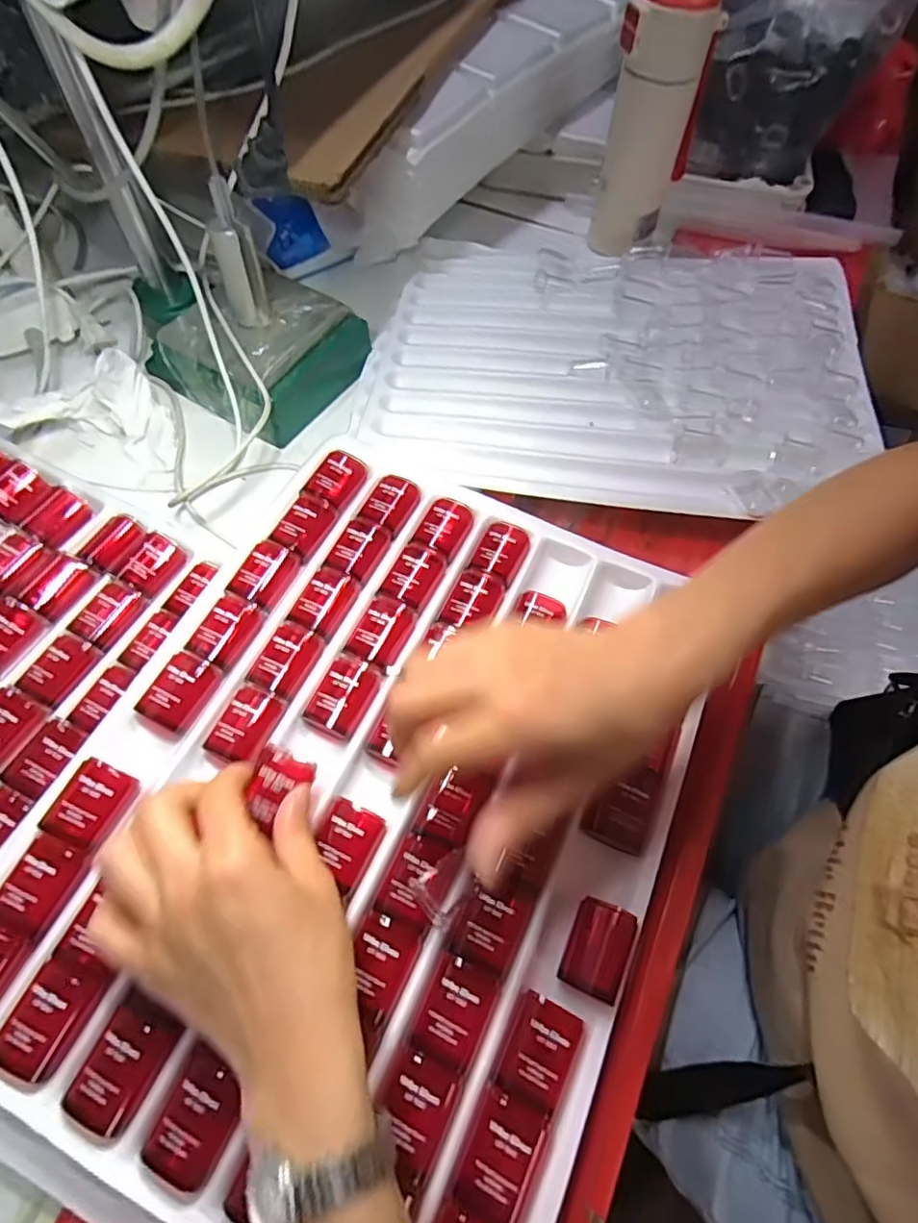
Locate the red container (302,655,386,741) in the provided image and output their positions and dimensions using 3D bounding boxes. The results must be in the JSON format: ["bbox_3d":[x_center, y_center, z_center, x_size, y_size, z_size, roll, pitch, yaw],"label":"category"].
[{"bbox_3d":[-0.065,0.048,0.346,0.029,0.012,0.044,26,64,10],"label":"red container"}]

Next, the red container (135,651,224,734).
[{"bbox_3d":[-0.160,0.047,0.348,0.026,0.022,0.043,21,63,7],"label":"red container"}]

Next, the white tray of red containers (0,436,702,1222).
[{"bbox_3d":[-0.047,0.092,0.330,0.310,0.044,0.395,20,62,12],"label":"white tray of red containers"}]

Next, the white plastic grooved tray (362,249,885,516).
[{"bbox_3d":[0.126,-0.215,0.500,0.395,0.022,0.301,9,62,1],"label":"white plastic grooved tray"}]

